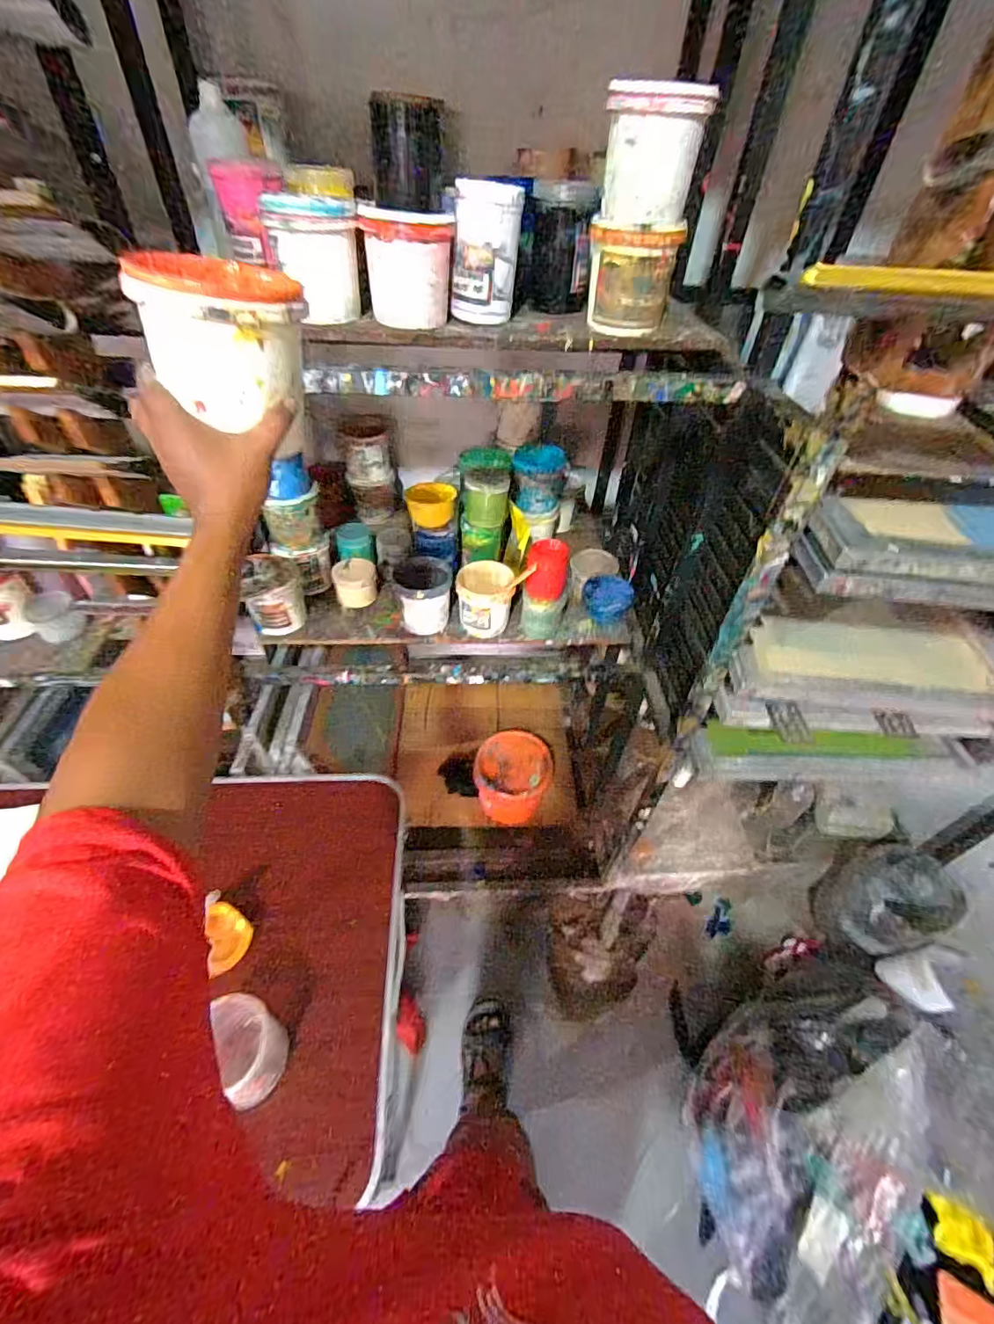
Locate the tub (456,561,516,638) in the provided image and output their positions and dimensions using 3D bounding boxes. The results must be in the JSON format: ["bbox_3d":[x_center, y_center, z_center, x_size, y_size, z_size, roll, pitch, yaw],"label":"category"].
[{"bbox_3d":[-0.024,-0.144,1.144,0.127,0.136,0.118,2,46,-3],"label":"tub"}]

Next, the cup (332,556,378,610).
[{"bbox_3d":[-0.330,-0.181,1.209,0.098,0.081,0.102,-9,47,-13],"label":"cup"}]

